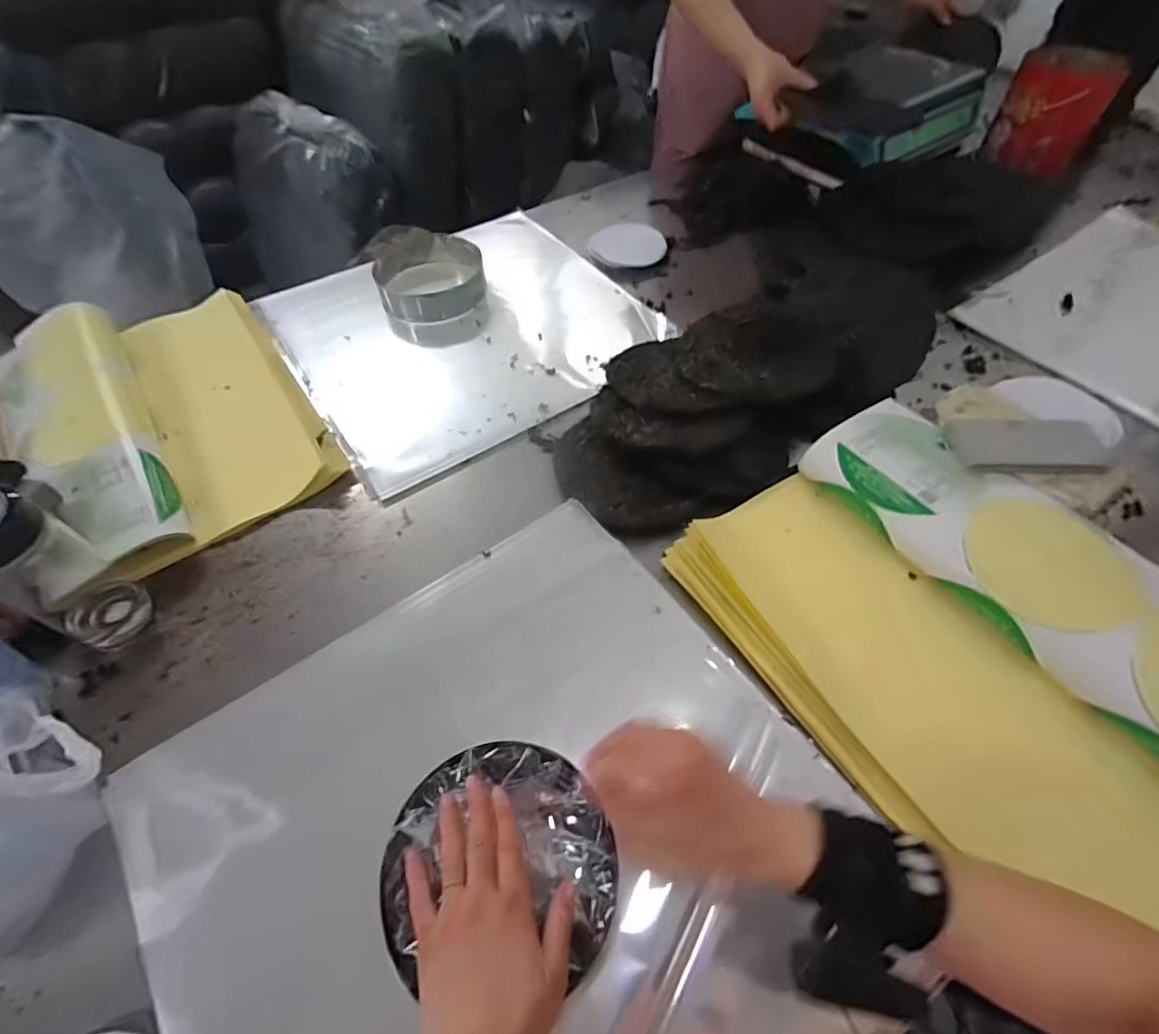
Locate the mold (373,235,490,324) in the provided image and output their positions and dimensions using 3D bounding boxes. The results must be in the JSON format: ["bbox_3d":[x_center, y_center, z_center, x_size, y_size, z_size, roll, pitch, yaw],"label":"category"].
[{"bbox_3d":[-0.253,-0.409,0.950,0.174,0.059,0.198,-18,57,-10],"label":"mold"}]

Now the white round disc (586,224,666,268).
[{"bbox_3d":[0.088,-0.502,1.030,0.138,0.018,0.138,-1,55,1],"label":"white round disc"}]

